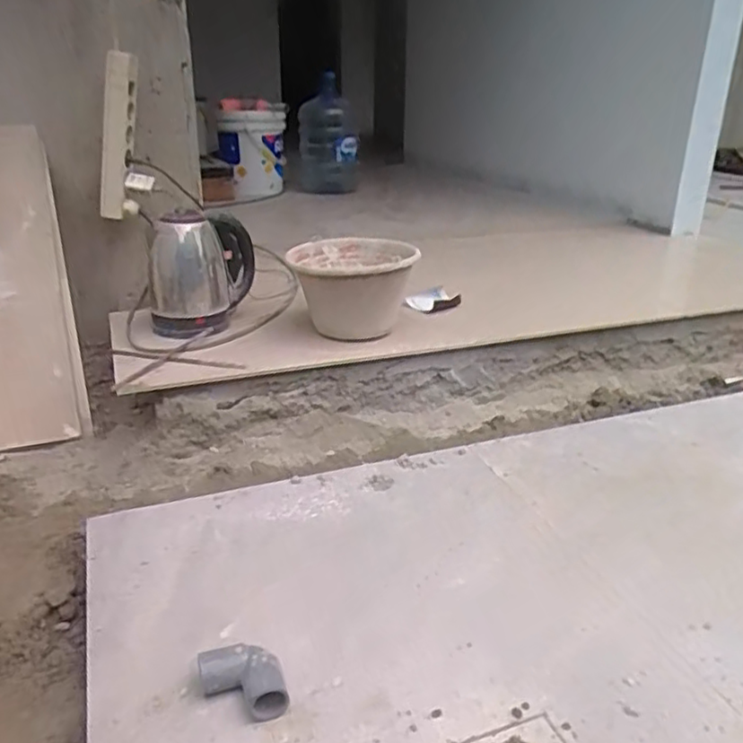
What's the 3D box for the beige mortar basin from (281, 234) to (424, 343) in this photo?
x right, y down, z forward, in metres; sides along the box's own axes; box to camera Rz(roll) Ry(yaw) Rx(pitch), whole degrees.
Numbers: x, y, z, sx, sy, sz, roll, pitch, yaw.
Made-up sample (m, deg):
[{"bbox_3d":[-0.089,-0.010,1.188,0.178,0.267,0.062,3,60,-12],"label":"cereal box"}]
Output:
[{"bbox_3d":[-0.042,-0.169,1.353,0.230,0.161,0.230,-4,23,-11],"label":"beige mortar basin"}]

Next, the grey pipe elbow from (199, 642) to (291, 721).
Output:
[{"bbox_3d":[-0.125,0.303,0.655,0.097,0.038,0.054,9,26,17],"label":"grey pipe elbow"}]

